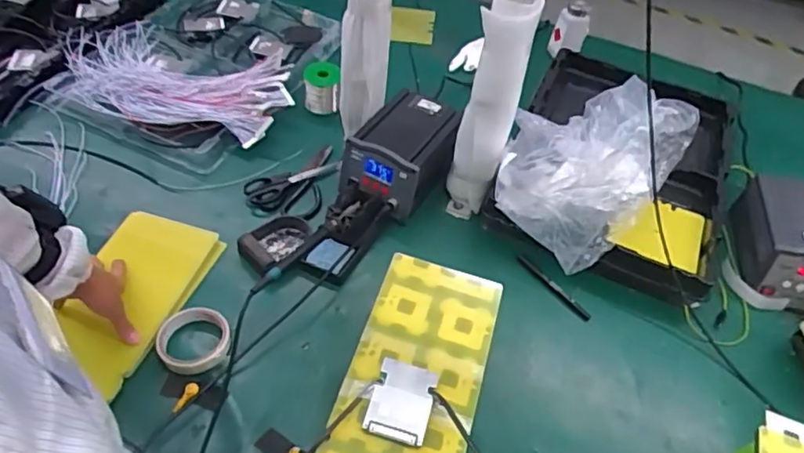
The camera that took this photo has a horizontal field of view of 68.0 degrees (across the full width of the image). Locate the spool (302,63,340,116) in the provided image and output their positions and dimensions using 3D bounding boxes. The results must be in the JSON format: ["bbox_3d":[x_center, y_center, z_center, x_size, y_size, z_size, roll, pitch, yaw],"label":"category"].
[{"bbox_3d":[-0.148,-0.260,1.114,0.068,0.076,0.070,0,51,-7],"label":"spool"}]

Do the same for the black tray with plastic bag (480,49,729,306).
[{"bbox_3d":[0.358,-0.123,0.947,0.344,0.241,0.529,23,53,12],"label":"black tray with plastic bag"}]

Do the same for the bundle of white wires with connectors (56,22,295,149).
[{"bbox_3d":[-0.414,-0.269,1.096,0.419,0.062,0.237,10,51,2],"label":"bundle of white wires with connectors"}]

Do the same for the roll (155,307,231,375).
[{"bbox_3d":[-0.271,0.149,0.778,0.089,0.027,0.090,3,51,-4],"label":"roll"}]

